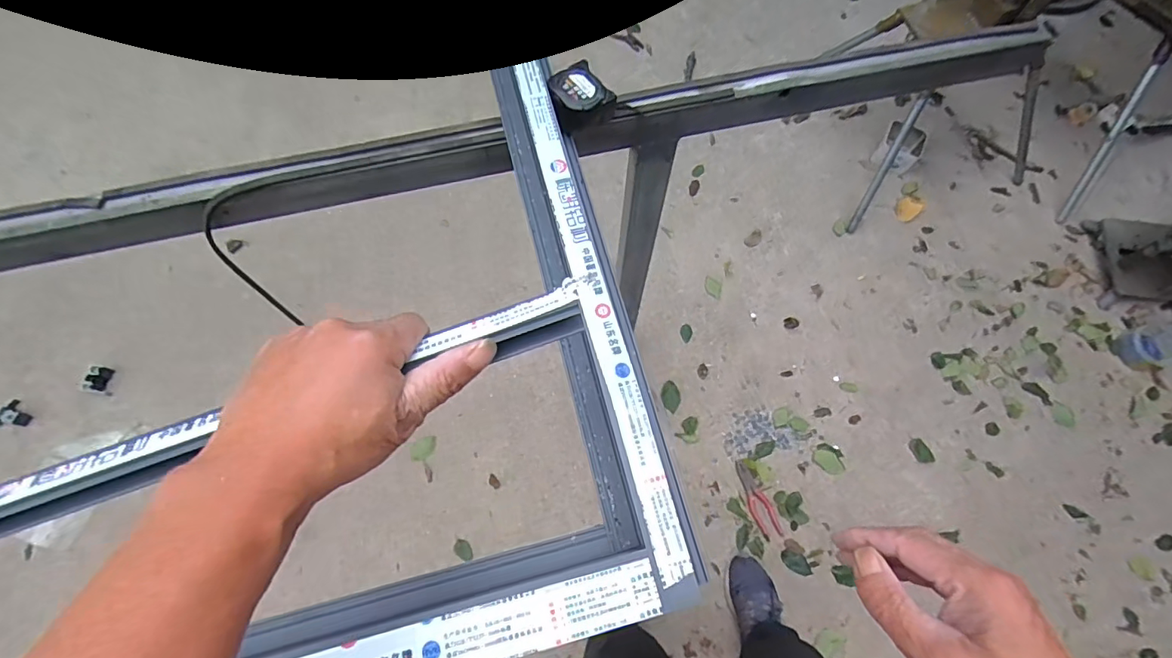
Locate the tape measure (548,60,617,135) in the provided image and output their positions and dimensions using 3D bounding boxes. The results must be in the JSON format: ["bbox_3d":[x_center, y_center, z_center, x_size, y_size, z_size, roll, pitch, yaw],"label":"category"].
[{"bbox_3d":[-0.007,-0.251,0.561,0.068,0.048,0.058,-32,74,-12],"label":"tape measure"}]

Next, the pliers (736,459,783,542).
[{"bbox_3d":[0.431,0.426,1.268,0.057,0.009,0.193,-16,71,-6],"label":"pliers"}]

